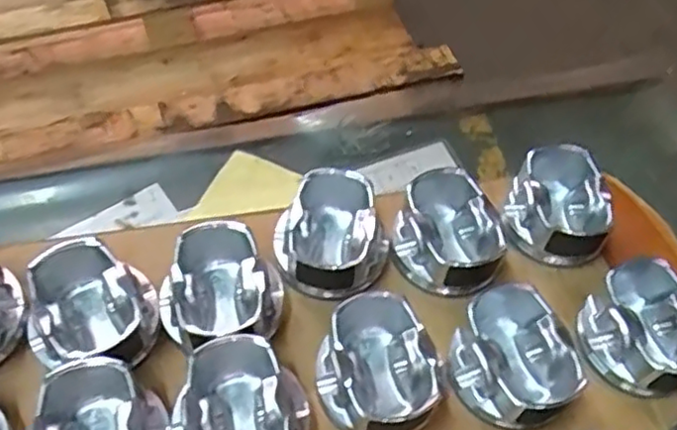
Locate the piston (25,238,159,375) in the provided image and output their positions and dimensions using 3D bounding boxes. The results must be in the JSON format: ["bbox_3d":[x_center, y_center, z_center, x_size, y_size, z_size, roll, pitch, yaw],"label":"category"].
[{"bbox_3d":[-0.139,0.055,0.370,0.071,0.044,0.065,1,56,-2],"label":"piston"}]

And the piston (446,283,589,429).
[{"bbox_3d":[0.098,0.081,0.370,0.064,0.046,0.073,-37,65,-24],"label":"piston"}]

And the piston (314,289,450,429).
[{"bbox_3d":[0.022,0.084,0.357,0.070,0.043,0.066,1,56,-2],"label":"piston"}]

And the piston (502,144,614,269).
[{"bbox_3d":[0.143,-0.005,0.428,0.061,0.050,0.064,1,56,-2],"label":"piston"}]

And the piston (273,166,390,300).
[{"bbox_3d":[-0.005,0.013,0.408,0.071,0.049,0.073,-2,56,-4],"label":"piston"}]

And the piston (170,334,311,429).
[{"bbox_3d":[-0.052,0.104,0.341,0.067,0.042,0.073,1,56,-2],"label":"piston"}]

